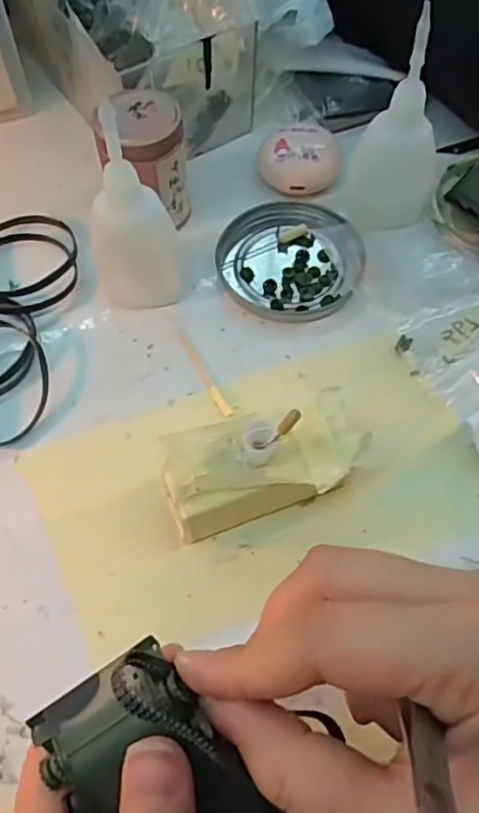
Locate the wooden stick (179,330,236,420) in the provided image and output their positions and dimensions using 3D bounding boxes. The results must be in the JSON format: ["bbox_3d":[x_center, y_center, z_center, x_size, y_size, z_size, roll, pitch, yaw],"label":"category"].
[{"bbox_3d":[-0.019,-0.017,0.321,0.006,0.004,0.058,-26,65,-13],"label":"wooden stick"}]

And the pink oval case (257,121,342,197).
[{"bbox_3d":[0.036,-0.145,0.377,0.047,0.020,0.042,-10,60,-4],"label":"pink oval case"}]

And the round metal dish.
[{"bbox_3d":[0.027,-0.079,0.351,0.080,0.009,0.074,-1,60,1],"label":"round metal dish"}]

